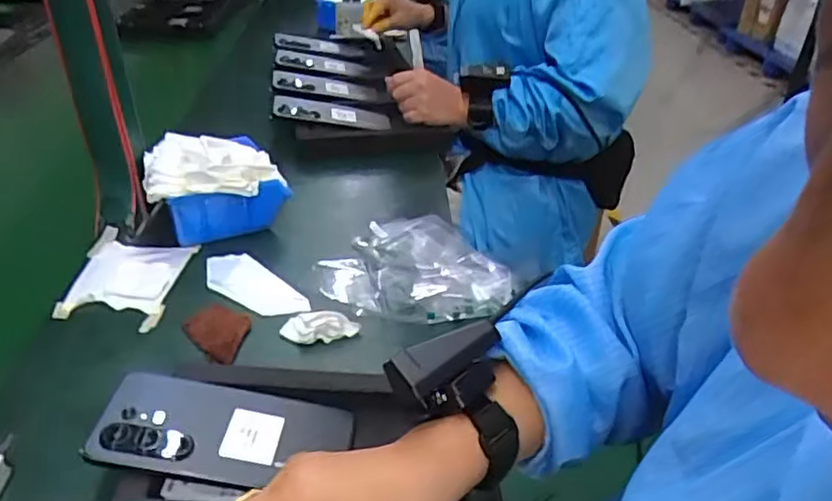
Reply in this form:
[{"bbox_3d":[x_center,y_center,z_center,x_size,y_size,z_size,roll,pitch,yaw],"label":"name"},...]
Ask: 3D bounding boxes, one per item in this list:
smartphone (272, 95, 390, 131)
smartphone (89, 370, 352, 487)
[{"bbox_3d":[-0.121,-0.202,0.939,0.169,0.016,0.082,3,32,-25],"label":"smartphone"},{"bbox_3d":[-0.132,0.129,0.443,0.164,0.016,0.077,14,36,-6],"label":"smartphone"}]

